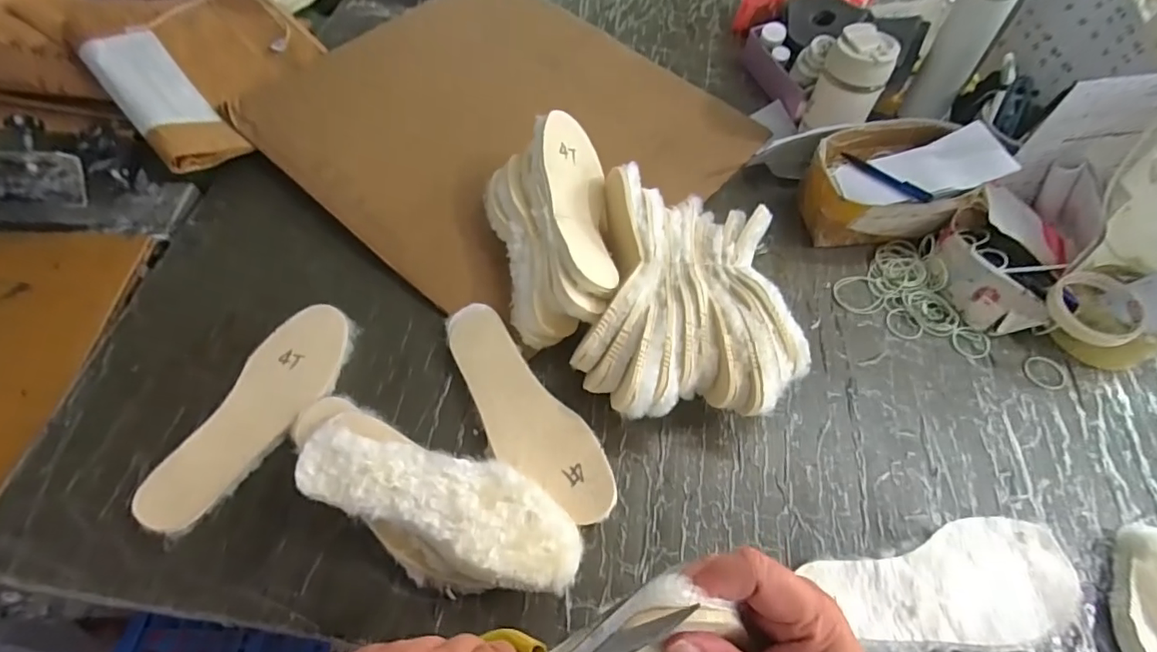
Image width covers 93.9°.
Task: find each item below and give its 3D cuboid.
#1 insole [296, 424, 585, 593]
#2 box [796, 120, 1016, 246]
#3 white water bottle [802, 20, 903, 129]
[{"bbox_3d":[-0.120,0.152,0.480,0.257,0.020,0.086,20,61,11],"label":"insole"},{"bbox_3d":[0.409,-0.189,0.706,0.216,0.106,0.150,-5,59,-4],"label":"box"},{"bbox_3d":[0.372,-0.334,0.744,0.078,0.122,0.076,1,59,0],"label":"white water bottle"}]

